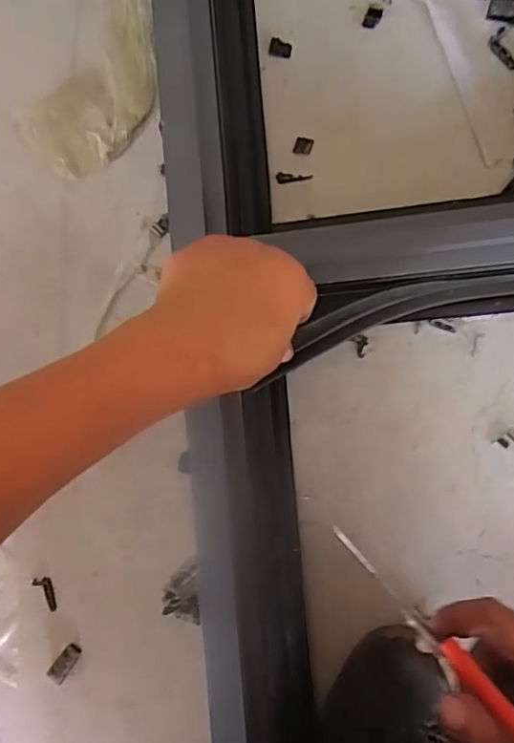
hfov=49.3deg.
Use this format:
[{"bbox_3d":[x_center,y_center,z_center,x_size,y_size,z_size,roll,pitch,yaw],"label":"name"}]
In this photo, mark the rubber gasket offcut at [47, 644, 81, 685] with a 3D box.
[{"bbox_3d":[-0.157,0.238,0.458,0.014,0.007,0.031,33,76,9],"label":"rubber gasket offcut"}]

